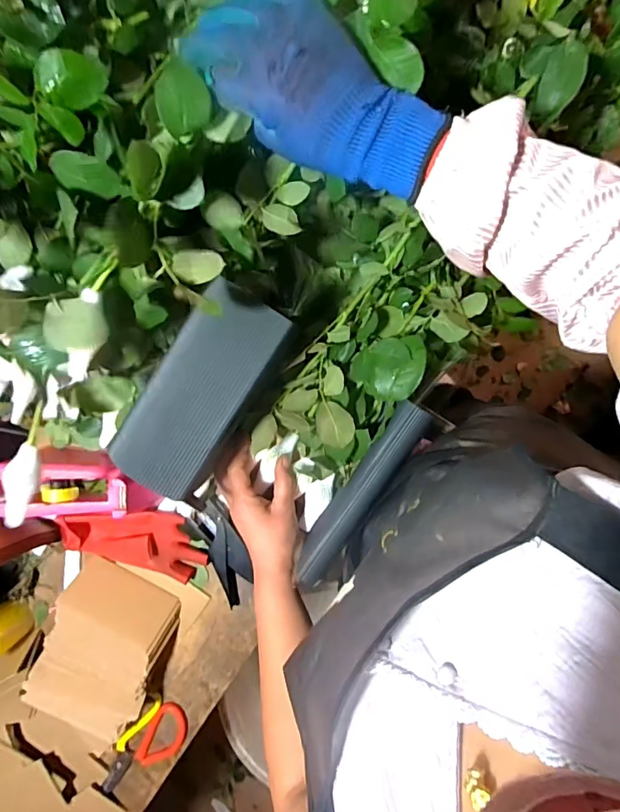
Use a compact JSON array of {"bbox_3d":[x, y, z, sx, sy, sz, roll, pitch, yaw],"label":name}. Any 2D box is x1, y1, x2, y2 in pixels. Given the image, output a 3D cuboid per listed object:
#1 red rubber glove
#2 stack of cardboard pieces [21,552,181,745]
[{"bbox_3d":[-0.246,0.183,0.678,0.210,0.048,0.097,12,95,5],"label":"red rubber glove"},{"bbox_3d":[-0.298,0.360,0.686,0.160,0.052,0.255,24,96,4],"label":"stack of cardboard pieces"}]

